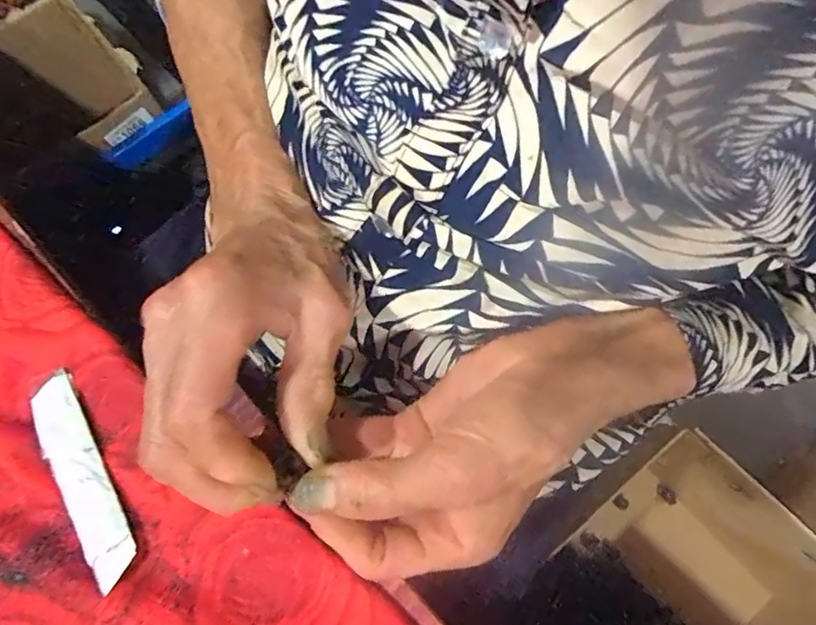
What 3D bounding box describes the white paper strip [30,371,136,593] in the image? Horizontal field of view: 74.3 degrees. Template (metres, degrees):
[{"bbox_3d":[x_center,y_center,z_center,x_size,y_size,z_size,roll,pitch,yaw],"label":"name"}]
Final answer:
[{"bbox_3d":[-0.150,0.074,0.246,0.021,0.006,0.100,-30,69,-13],"label":"white paper strip"}]

